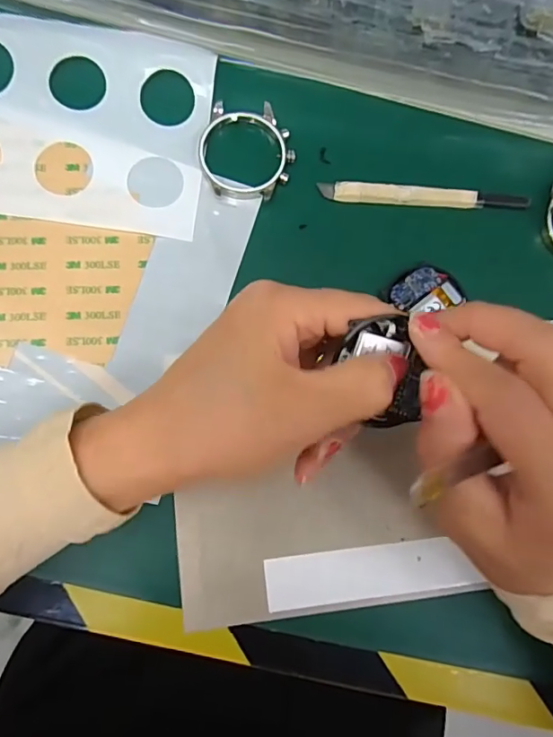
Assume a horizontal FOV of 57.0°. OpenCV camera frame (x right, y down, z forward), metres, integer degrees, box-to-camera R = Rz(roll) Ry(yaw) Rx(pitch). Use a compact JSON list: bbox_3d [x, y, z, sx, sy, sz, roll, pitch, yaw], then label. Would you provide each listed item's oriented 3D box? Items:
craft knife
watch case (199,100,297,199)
[{"bbox_3d":[0.080,-0.091,0.272,0.112,0.005,0.010,2,82,-4],"label":"craft knife"},{"bbox_3d":[-0.016,-0.114,0.266,0.049,0.006,0.050,10,81,-3],"label":"watch case"}]

